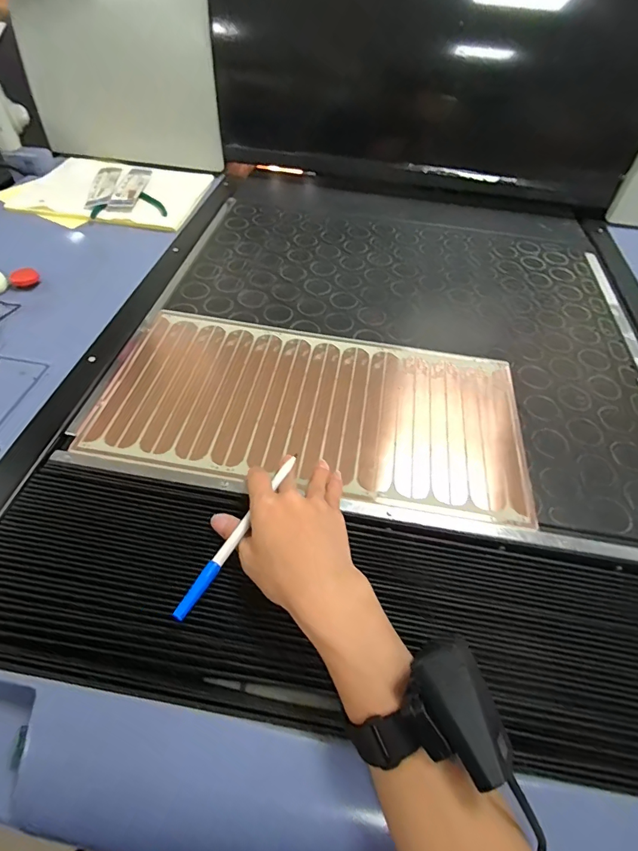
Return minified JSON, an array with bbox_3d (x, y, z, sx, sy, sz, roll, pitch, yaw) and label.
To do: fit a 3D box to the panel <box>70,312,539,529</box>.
[{"bbox_3d":[-0.003,-0.027,0.508,0.477,0.005,0.233,9,51,3],"label":"panel"}]

